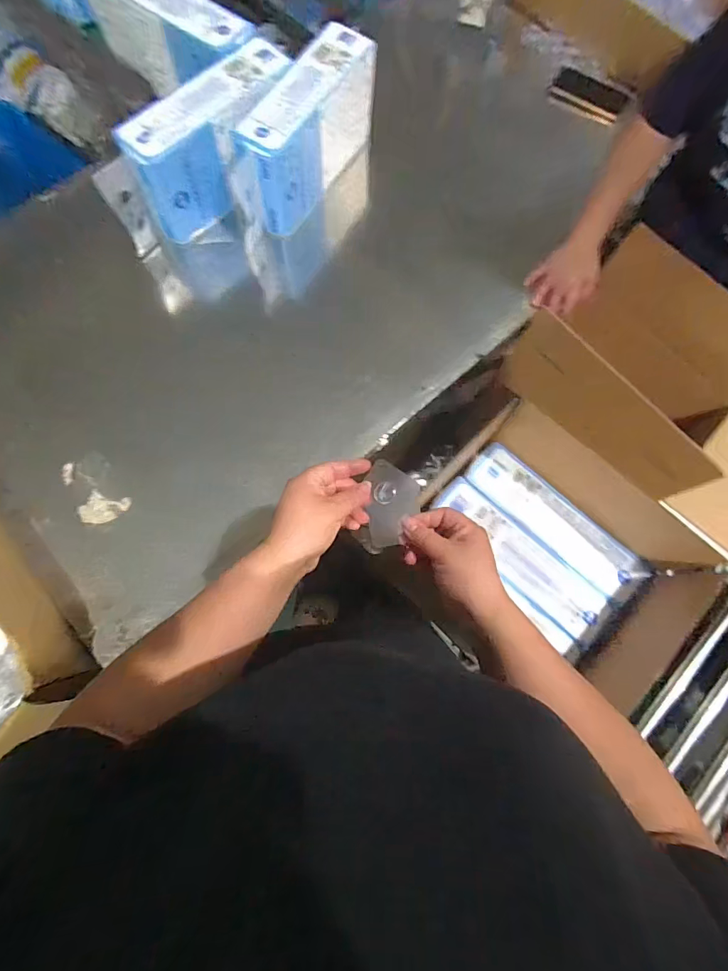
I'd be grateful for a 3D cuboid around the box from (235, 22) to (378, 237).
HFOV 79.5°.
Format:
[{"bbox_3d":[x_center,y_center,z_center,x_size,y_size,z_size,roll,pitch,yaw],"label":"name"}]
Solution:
[{"bbox_3d":[-0.099,-0.621,0.768,0.083,0.176,0.317,32,76,7],"label":"box"}]

